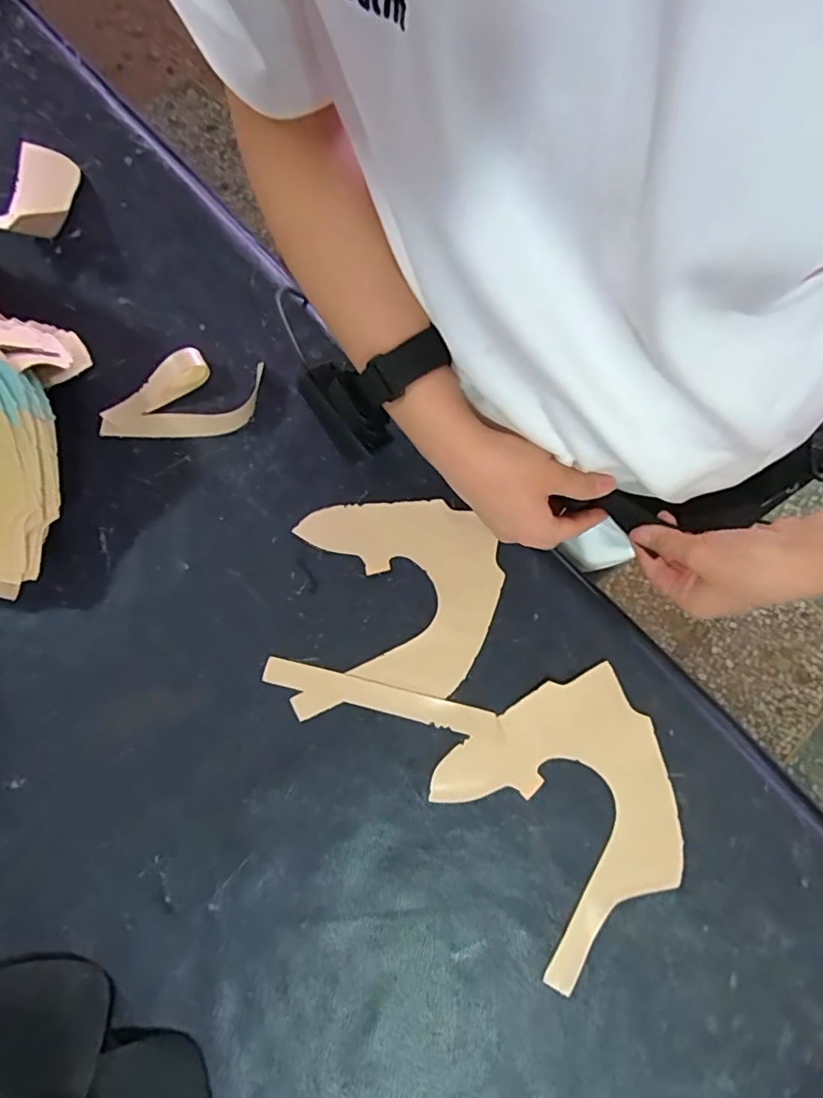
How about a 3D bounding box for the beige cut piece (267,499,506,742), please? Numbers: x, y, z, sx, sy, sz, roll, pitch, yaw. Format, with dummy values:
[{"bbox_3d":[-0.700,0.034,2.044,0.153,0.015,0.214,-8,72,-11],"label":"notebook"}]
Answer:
[{"bbox_3d":[-0.017,0.045,0.427,0.163,0.004,0.167,5,77,3],"label":"beige cut piece"}]

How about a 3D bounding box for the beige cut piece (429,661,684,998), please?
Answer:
[{"bbox_3d":[0.116,0.183,0.391,0.153,0.004,0.159,-34,77,-5],"label":"beige cut piece"}]

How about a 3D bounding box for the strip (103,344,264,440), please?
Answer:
[{"bbox_3d":[-0.195,-0.130,0.462,0.131,0.020,0.068,-3,77,1],"label":"strip"}]

